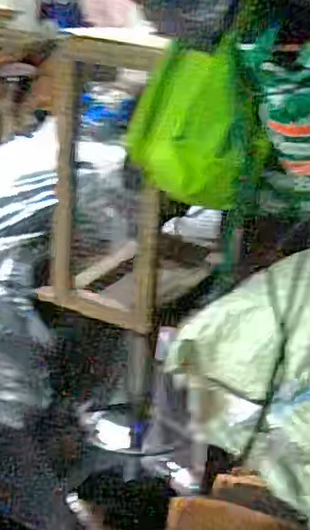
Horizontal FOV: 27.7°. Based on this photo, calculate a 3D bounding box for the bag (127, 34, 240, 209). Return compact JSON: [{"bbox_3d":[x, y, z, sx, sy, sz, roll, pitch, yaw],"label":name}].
[{"bbox_3d":[0.041,-0.215,0.907,0.082,0.196,0.218,-7,29,-24],"label":"bag"}]

